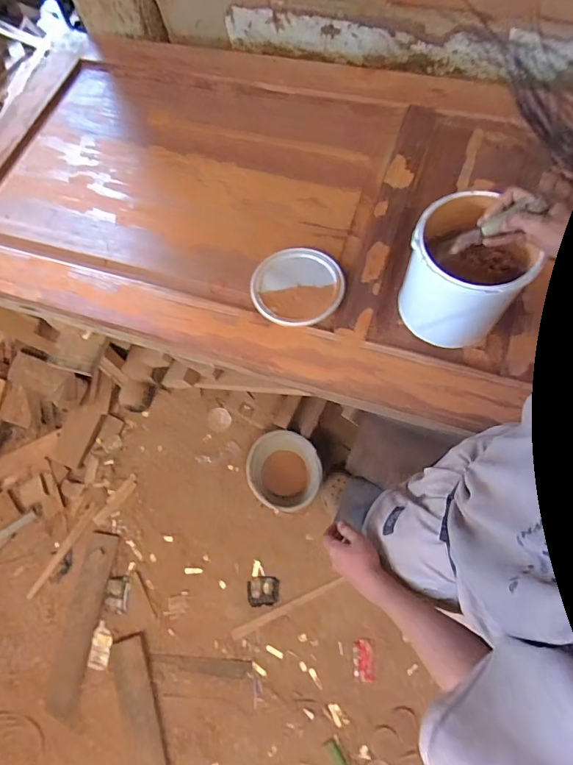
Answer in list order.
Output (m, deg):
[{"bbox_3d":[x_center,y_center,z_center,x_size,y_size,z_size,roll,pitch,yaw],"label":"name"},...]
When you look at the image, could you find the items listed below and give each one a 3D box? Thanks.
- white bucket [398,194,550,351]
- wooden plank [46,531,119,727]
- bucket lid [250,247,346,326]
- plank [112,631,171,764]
[{"bbox_3d":[0.291,-0.179,0.696,0.176,0.187,0.165,-2,70,5],"label":"white bucket"},{"bbox_3d":[-0.692,0.805,1.421,0.104,0.012,0.561,7,71,7],"label":"wooden plank"},{"bbox_3d":[0.022,-0.190,0.814,0.173,0.013,0.172,-2,70,5],"label":"bucket lid"},{"bbox_3d":[-0.450,1.079,1.317,0.114,0.015,0.522,-20,70,-2],"label":"plank"}]

